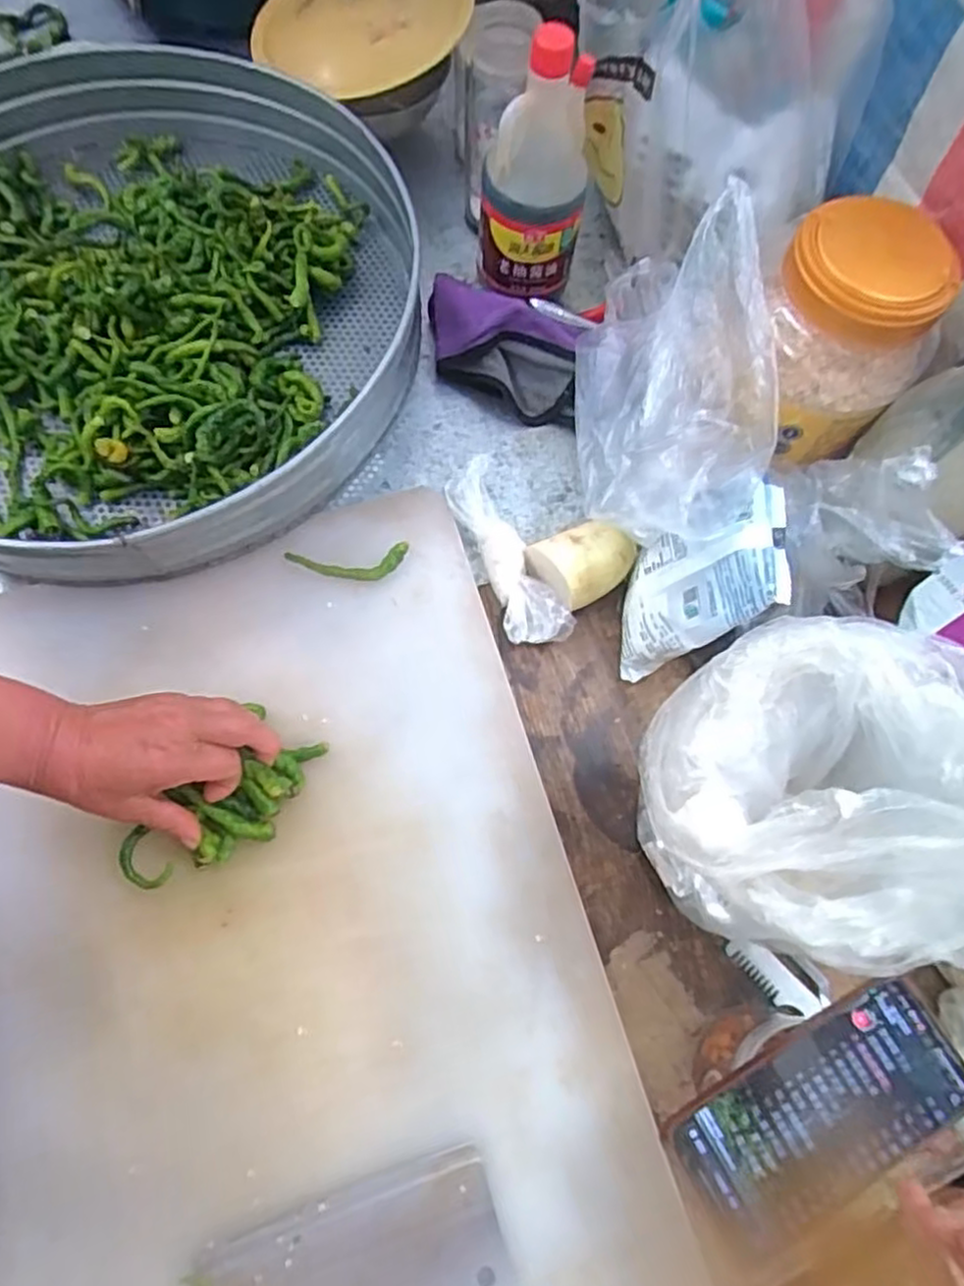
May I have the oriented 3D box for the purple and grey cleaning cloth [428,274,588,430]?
[{"bbox_3d":[0.021,-0.260,0.638,0.152,0.049,0.092,20,70,2],"label":"purple and grey cleaning cloth"}]

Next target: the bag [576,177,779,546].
[{"bbox_3d":[0.135,-0.198,0.530,0.107,0.109,0.268,1,71,-5],"label":"bag"}]

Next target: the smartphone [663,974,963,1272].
[{"bbox_3d":[0.183,0.250,0.386,0.158,0.009,0.076,-28,74,-11],"label":"smartphone"}]

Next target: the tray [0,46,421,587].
[{"bbox_3d":[-0.310,-0.295,0.606,0.479,0.075,0.501,1,70,-2],"label":"tray"}]

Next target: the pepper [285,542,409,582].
[{"bbox_3d":[-0.105,-0.062,0.568,0.094,0.009,0.027,-7,71,-4],"label":"pepper"}]

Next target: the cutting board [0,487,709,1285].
[{"bbox_3d":[-0.133,0.194,0.483,0.387,0.027,0.587,-16,72,-7],"label":"cutting board"}]

